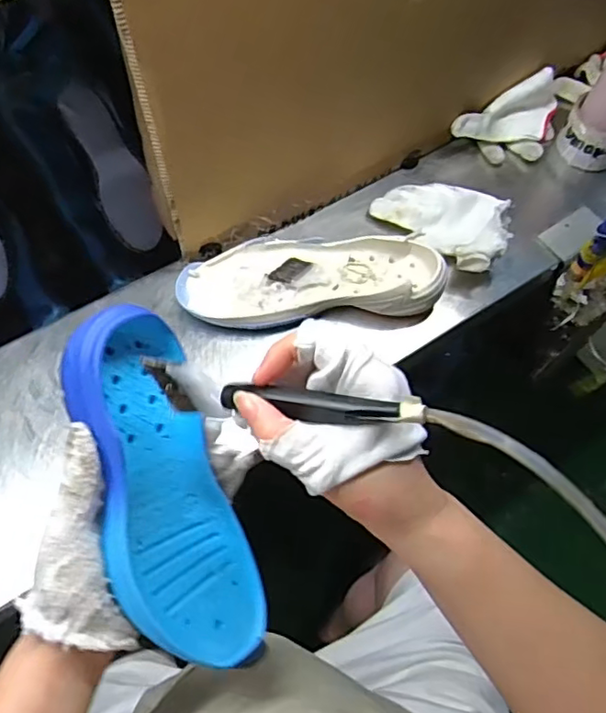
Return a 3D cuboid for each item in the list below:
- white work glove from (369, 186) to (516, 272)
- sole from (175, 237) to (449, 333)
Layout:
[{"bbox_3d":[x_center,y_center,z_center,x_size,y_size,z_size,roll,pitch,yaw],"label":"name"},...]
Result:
[{"bbox_3d":[0.167,-0.170,0.705,0.159,0.043,0.117,31,64,9],"label":"white work glove"},{"bbox_3d":[0.009,-0.081,0.657,0.284,0.048,0.109,3,63,-6],"label":"sole"}]

